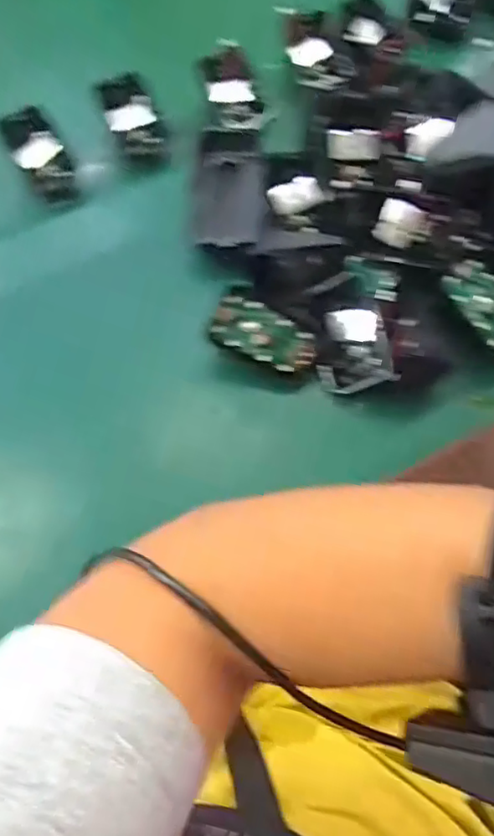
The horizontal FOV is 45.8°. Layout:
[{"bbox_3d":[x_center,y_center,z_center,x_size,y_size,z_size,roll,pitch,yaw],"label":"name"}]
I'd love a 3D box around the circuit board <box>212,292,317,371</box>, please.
[{"bbox_3d":[0.011,-0.053,0.377,0.067,0.033,0.005,24,25,-6],"label":"circuit board"}]

